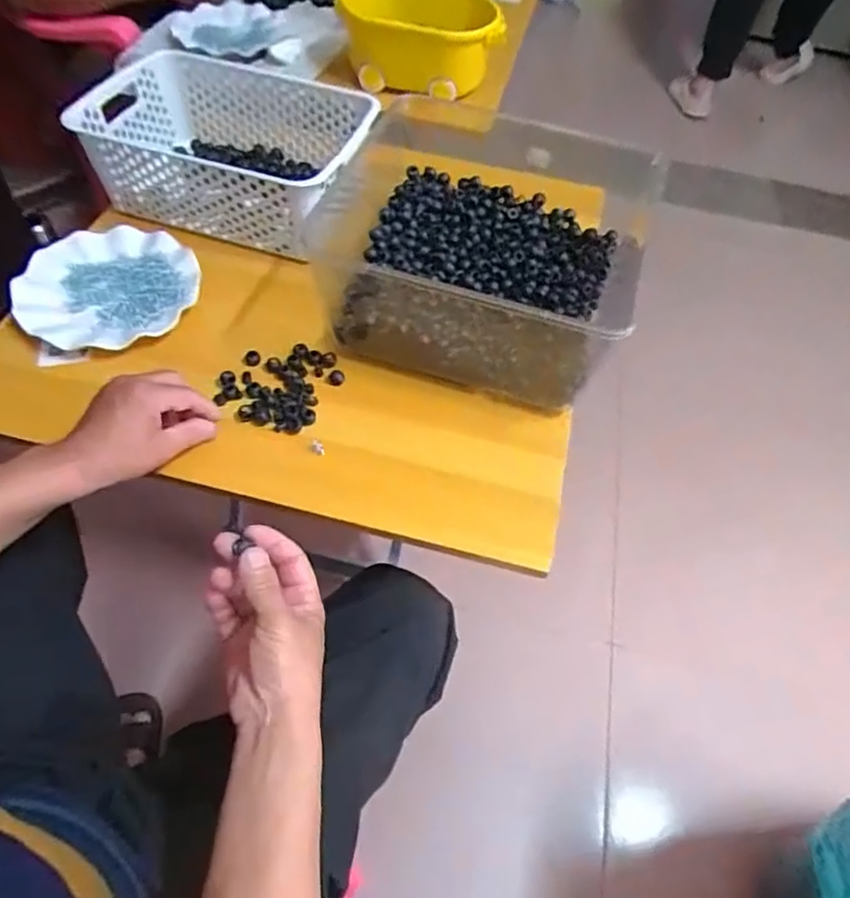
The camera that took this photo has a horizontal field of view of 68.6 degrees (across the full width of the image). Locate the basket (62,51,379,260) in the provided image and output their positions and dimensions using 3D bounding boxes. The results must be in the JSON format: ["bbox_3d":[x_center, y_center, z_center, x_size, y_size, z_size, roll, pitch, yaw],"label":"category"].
[{"bbox_3d":[-0.225,-0.358,0.746,0.320,0.119,0.204,16,55,6],"label":"basket"}]

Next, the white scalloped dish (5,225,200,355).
[{"bbox_3d":[-0.339,-0.171,0.667,0.179,0.025,0.163,2,55,-4],"label":"white scalloped dish"}]

